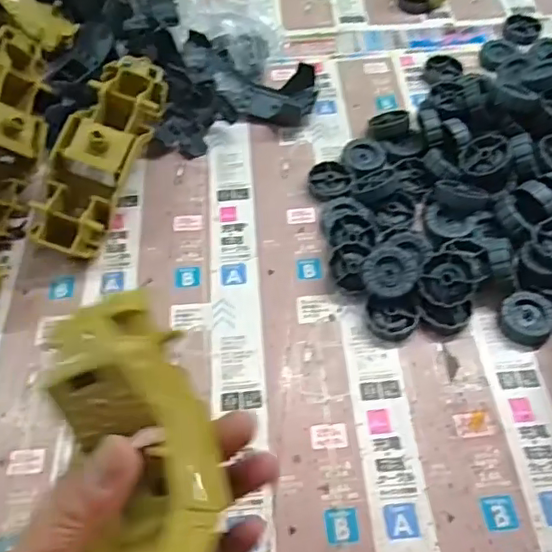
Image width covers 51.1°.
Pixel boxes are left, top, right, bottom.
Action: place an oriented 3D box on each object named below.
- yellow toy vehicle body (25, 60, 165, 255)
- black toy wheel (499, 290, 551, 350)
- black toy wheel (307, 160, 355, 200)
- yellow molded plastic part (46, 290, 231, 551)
[{"bbox_3d":[-0.136,-0.101,0.466,0.059,0.052,0.177,15,73,15],"label":"yellow toy vehicle body"},{"bbox_3d":[0.179,0.029,0.413,0.036,0.013,0.038,-2,56,3],"label":"black toy wheel"},{"bbox_3d":[0.047,-0.079,0.494,0.037,0.012,0.041,-4,56,1],"label":"black toy wheel"},{"bbox_3d":[-0.053,0.093,0.239,0.060,0.053,0.165,-13,71,-4],"label":"yellow molded plastic part"}]

